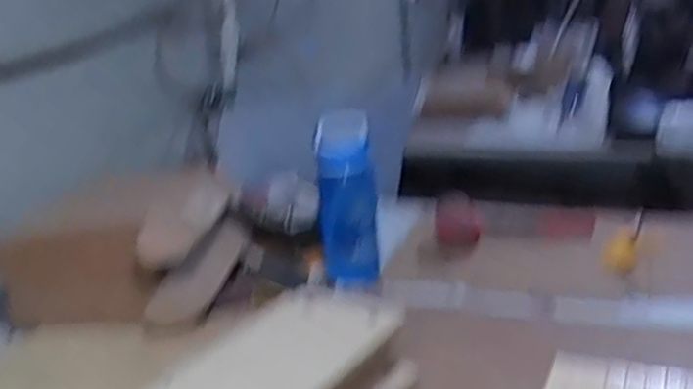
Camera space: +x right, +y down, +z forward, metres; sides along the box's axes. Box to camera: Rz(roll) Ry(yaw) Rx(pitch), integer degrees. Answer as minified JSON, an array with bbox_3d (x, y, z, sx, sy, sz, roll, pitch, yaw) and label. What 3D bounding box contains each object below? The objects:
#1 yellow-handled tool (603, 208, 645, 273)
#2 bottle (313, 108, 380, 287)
[{"bbox_3d":[0.515,0.079,1.322,0.053,0.035,0.151,9,48,40],"label":"yellow-handled tool"},{"bbox_3d":[0.002,0.013,1.320,0.105,0.285,0.123,-4,15,1],"label":"bottle"}]

